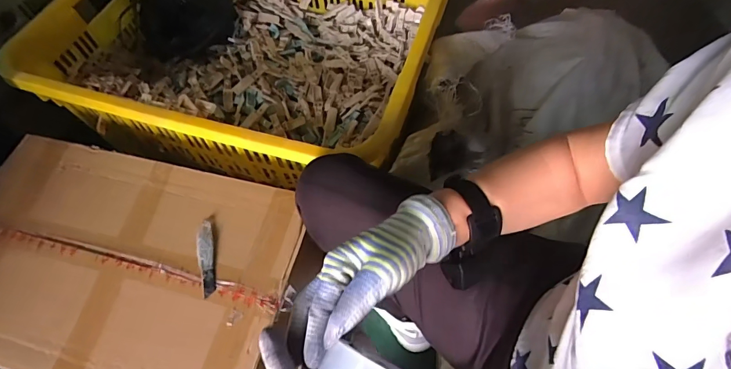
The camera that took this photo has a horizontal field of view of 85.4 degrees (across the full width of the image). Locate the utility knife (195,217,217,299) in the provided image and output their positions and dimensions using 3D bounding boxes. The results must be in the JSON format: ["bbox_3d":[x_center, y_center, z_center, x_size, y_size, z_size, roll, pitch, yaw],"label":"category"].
[{"bbox_3d":[-0.243,0.110,0.607,0.025,0.009,0.121,-16,60,-5],"label":"utility knife"}]

